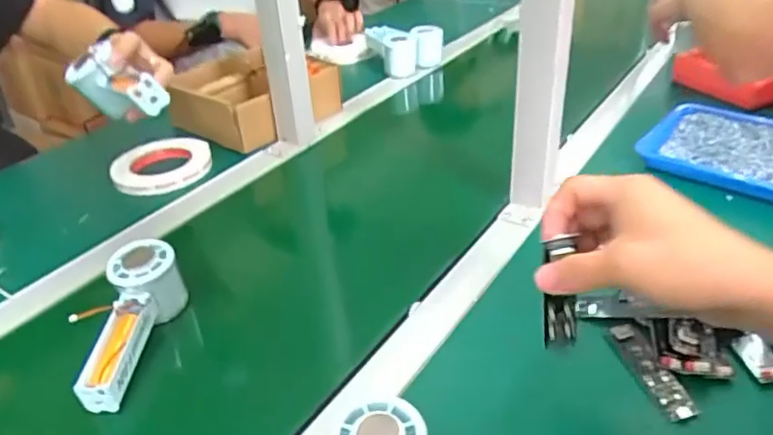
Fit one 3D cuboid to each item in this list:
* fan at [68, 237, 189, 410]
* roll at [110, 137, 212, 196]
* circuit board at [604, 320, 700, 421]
[{"bbox_3d":[-0.214,0.081,0.498,0.058,0.057,0.132,-3,34,3],"label":"fan"},{"bbox_3d":[-0.294,-0.068,0.767,0.127,0.022,0.127,-4,34,3],"label":"roll"},{"bbox_3d":[0.198,0.111,0.448,0.029,0.013,0.087,-8,33,-6],"label":"circuit board"}]

